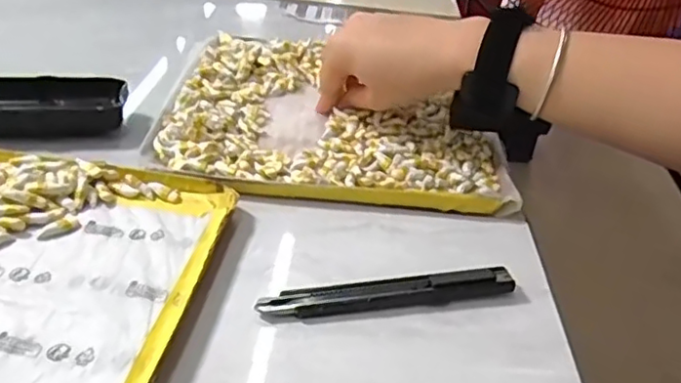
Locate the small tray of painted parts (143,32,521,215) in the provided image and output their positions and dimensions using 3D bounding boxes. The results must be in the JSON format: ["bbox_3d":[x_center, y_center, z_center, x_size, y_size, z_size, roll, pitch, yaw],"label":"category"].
[{"bbox_3d":[-0.007,-0.061,0.467,0.233,0.019,0.221,5,35,-3],"label":"small tray of painted parts"}]

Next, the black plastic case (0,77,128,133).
[{"bbox_3d":[-0.208,-0.059,0.431,0.108,0.024,0.052,-5,37,-17],"label":"black plastic case"}]

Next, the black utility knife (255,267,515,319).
[{"bbox_3d":[0.026,0.052,0.313,0.131,0.011,0.017,-2,36,-13],"label":"black utility knife"}]

